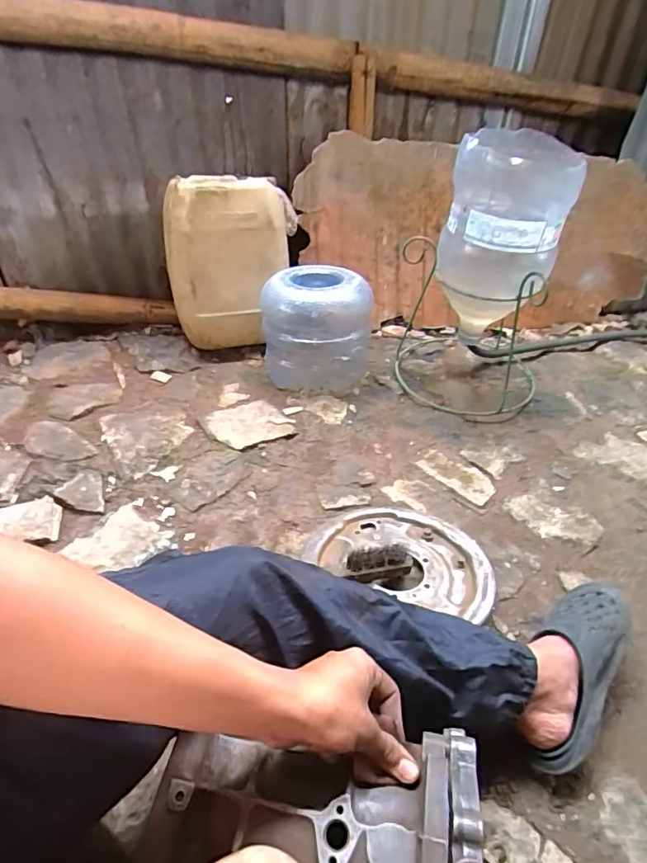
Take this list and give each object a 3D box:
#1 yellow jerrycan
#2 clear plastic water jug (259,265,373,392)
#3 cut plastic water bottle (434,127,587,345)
[{"bbox_3d":[-0.226,-0.419,1.239,0.308,0.360,0.181,-5,40,-6],"label":"yellow jerrycan"},{"bbox_3d":[-0.014,-0.245,1.194,0.243,0.236,0.220,3,41,0],"label":"clear plastic water jug"},{"bbox_3d":[0.372,-0.414,1.058,0.231,0.354,0.225,11,41,13],"label":"cut plastic water bottle"}]

